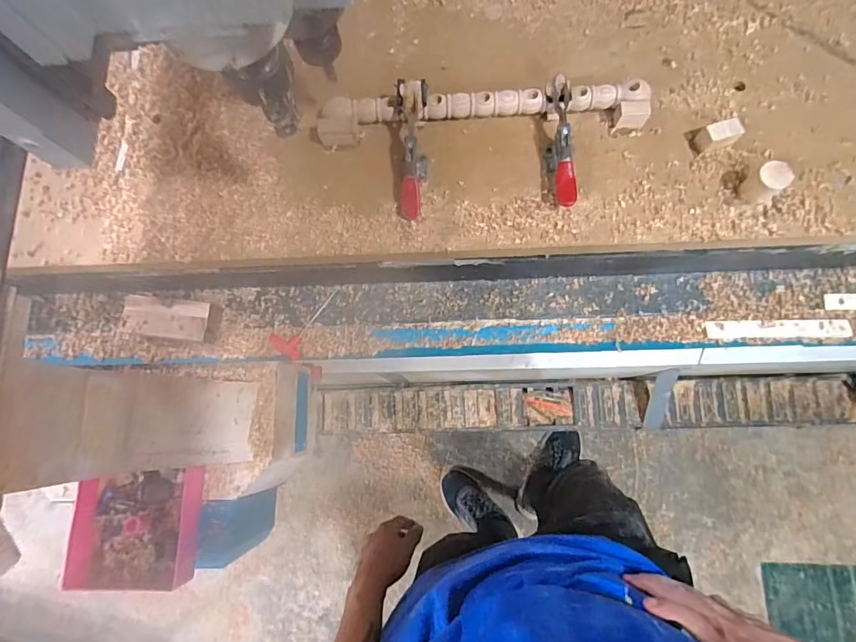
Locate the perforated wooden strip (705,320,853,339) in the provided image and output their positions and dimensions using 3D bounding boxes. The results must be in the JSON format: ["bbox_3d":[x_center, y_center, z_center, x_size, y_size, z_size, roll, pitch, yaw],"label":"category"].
[{"bbox_3d":[0.507,0.011,0.650,0.199,0.012,0.027,-1,77,3],"label":"perforated wooden strip"}]

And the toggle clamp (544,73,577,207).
[{"bbox_3d":[0.170,-0.224,0.570,0.032,0.048,0.157,-1,76,2],"label":"toggle clamp"}]

